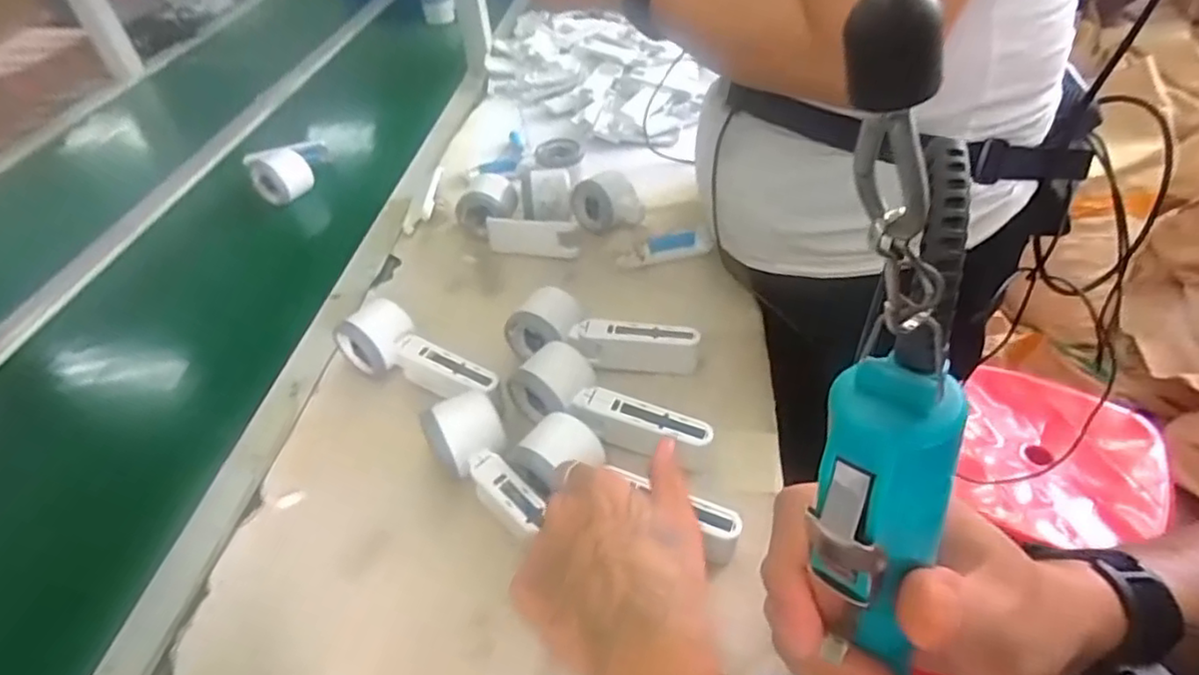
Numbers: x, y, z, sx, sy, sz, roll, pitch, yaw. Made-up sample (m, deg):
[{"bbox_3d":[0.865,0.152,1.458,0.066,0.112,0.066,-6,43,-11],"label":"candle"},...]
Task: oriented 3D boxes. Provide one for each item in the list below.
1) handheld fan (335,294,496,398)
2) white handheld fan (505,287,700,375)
[{"bbox_3d":[-0.158,0.020,0.559,0.154,0.050,0.053,25,51,28],"label":"handheld fan"},{"bbox_3d":[0.001,0.006,0.572,0.167,0.062,0.052,12,46,18],"label":"white handheld fan"}]

